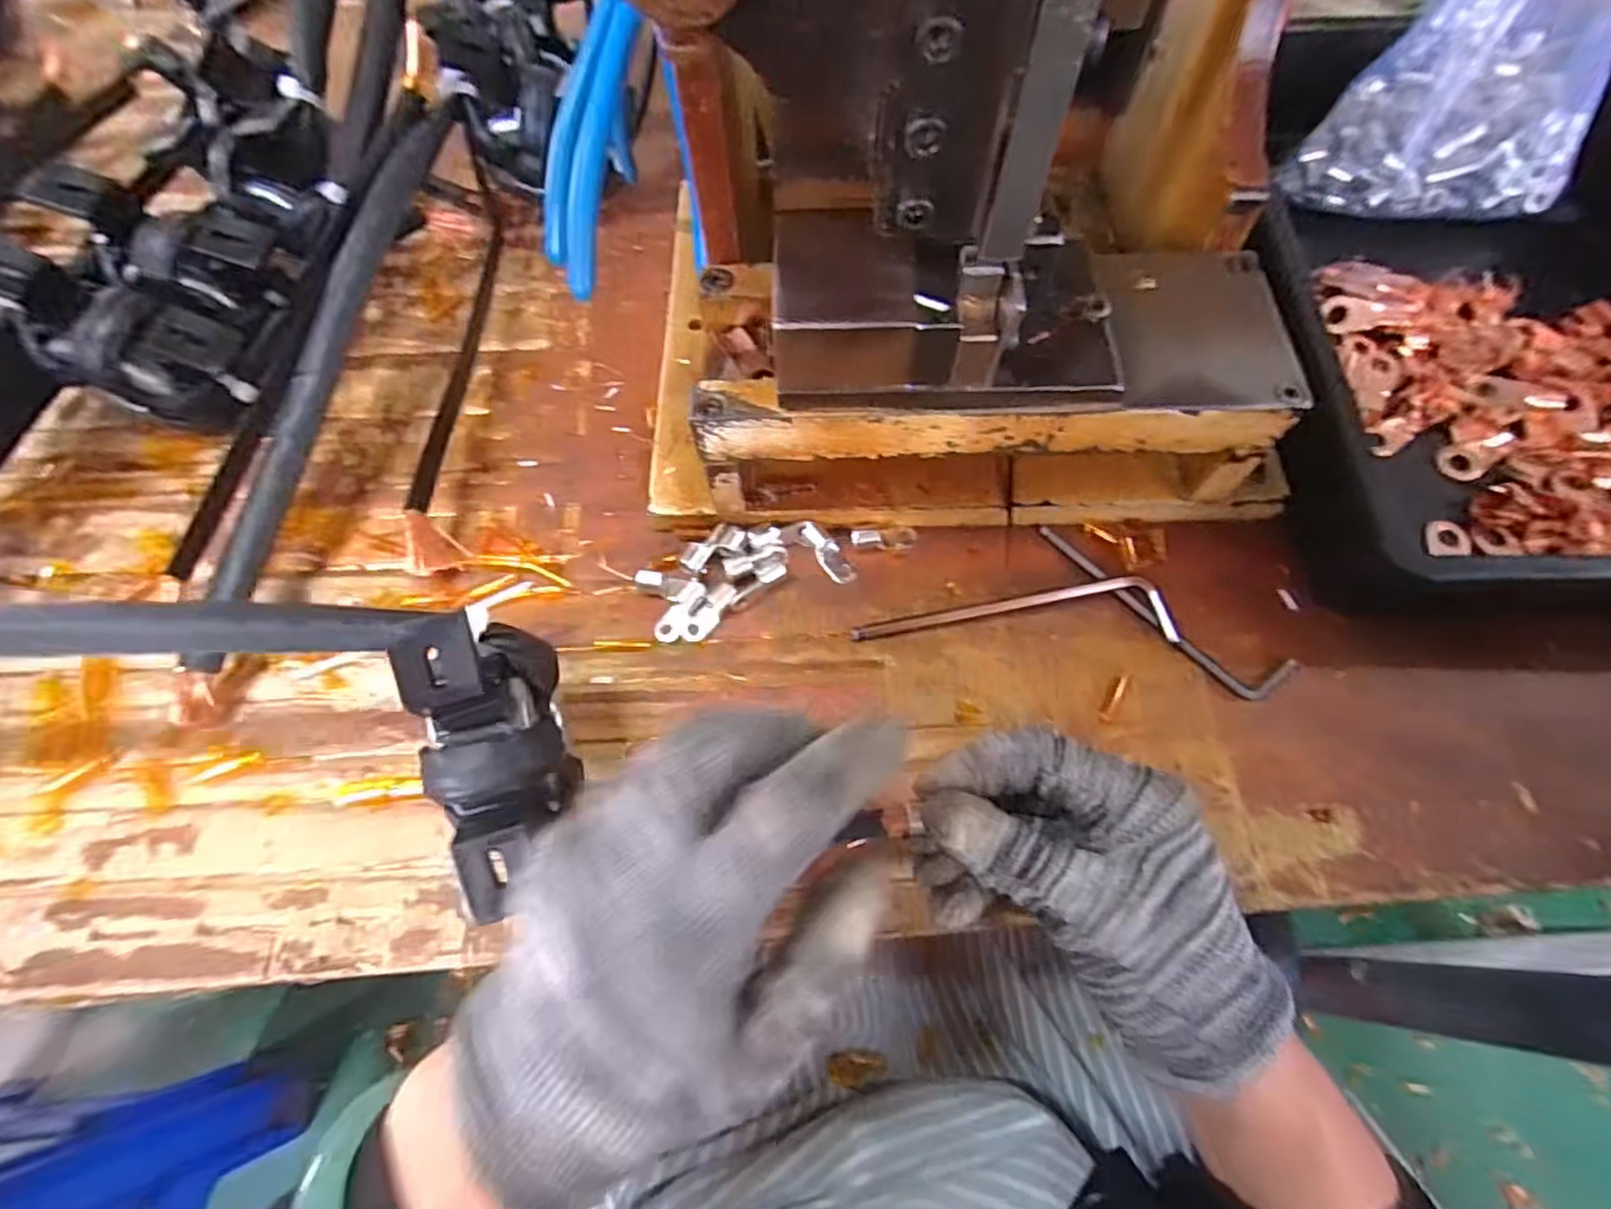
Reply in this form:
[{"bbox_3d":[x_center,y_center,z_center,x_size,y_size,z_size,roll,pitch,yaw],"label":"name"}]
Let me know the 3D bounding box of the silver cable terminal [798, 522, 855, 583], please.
[{"bbox_3d":[0.010,-0.025,0.335,0.013,0.005,0.036,-39,87,-17],"label":"silver cable terminal"}]

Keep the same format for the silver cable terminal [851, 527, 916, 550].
[{"bbox_3d":[0.038,-0.032,0.338,0.032,0.007,0.011,-1,65,-16],"label":"silver cable terminal"}]

